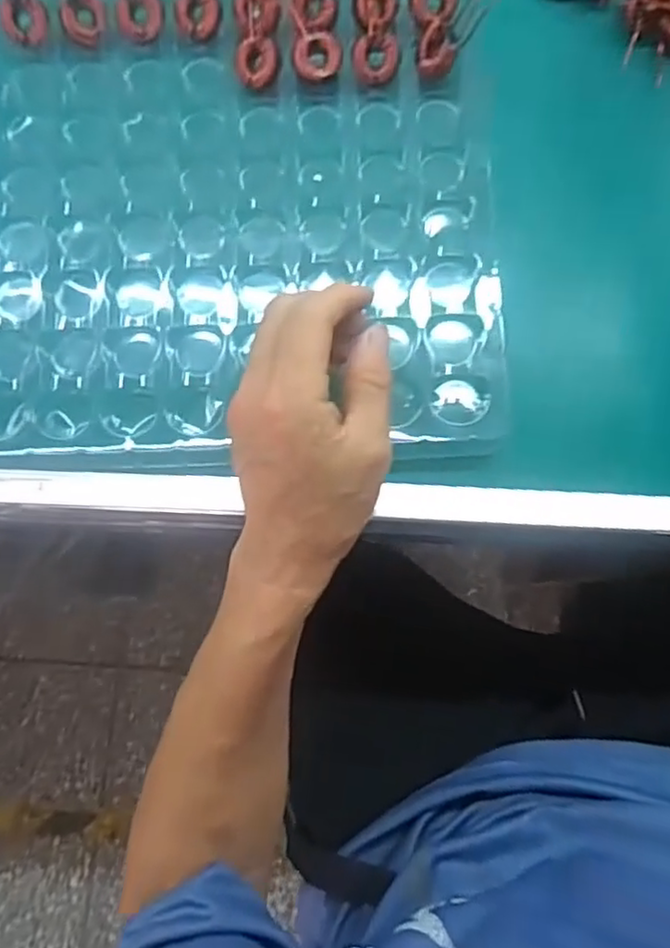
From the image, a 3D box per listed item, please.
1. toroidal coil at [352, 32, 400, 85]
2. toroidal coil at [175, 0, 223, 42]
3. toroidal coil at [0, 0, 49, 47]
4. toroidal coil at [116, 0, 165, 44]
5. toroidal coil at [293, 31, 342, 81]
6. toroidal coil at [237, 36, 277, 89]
[{"bbox_3d":[0.024,-0.241,0.384,0.026,0.009,0.023,4,84,3],"label":"toroidal coil"},{"bbox_3d":[-0.080,-0.269,0.384,0.026,0.007,0.025,32,83,6],"label":"toroidal coil"},{"bbox_3d":[-0.181,-0.265,0.386,0.026,0.005,0.026,0,116,0],"label":"toroidal coil"},{"bbox_3d":[-0.113,-0.267,0.385,0.028,0.013,0.024,-24,83,0],"label":"toroidal coil"},{"bbox_3d":[-0.010,-0.240,0.379,0.027,0.008,0.025,0,84,2],"label":"toroidal coil"},{"bbox_3d":[-0.045,-0.237,0.380,0.025,0.006,0.025,3,105,13],"label":"toroidal coil"}]

